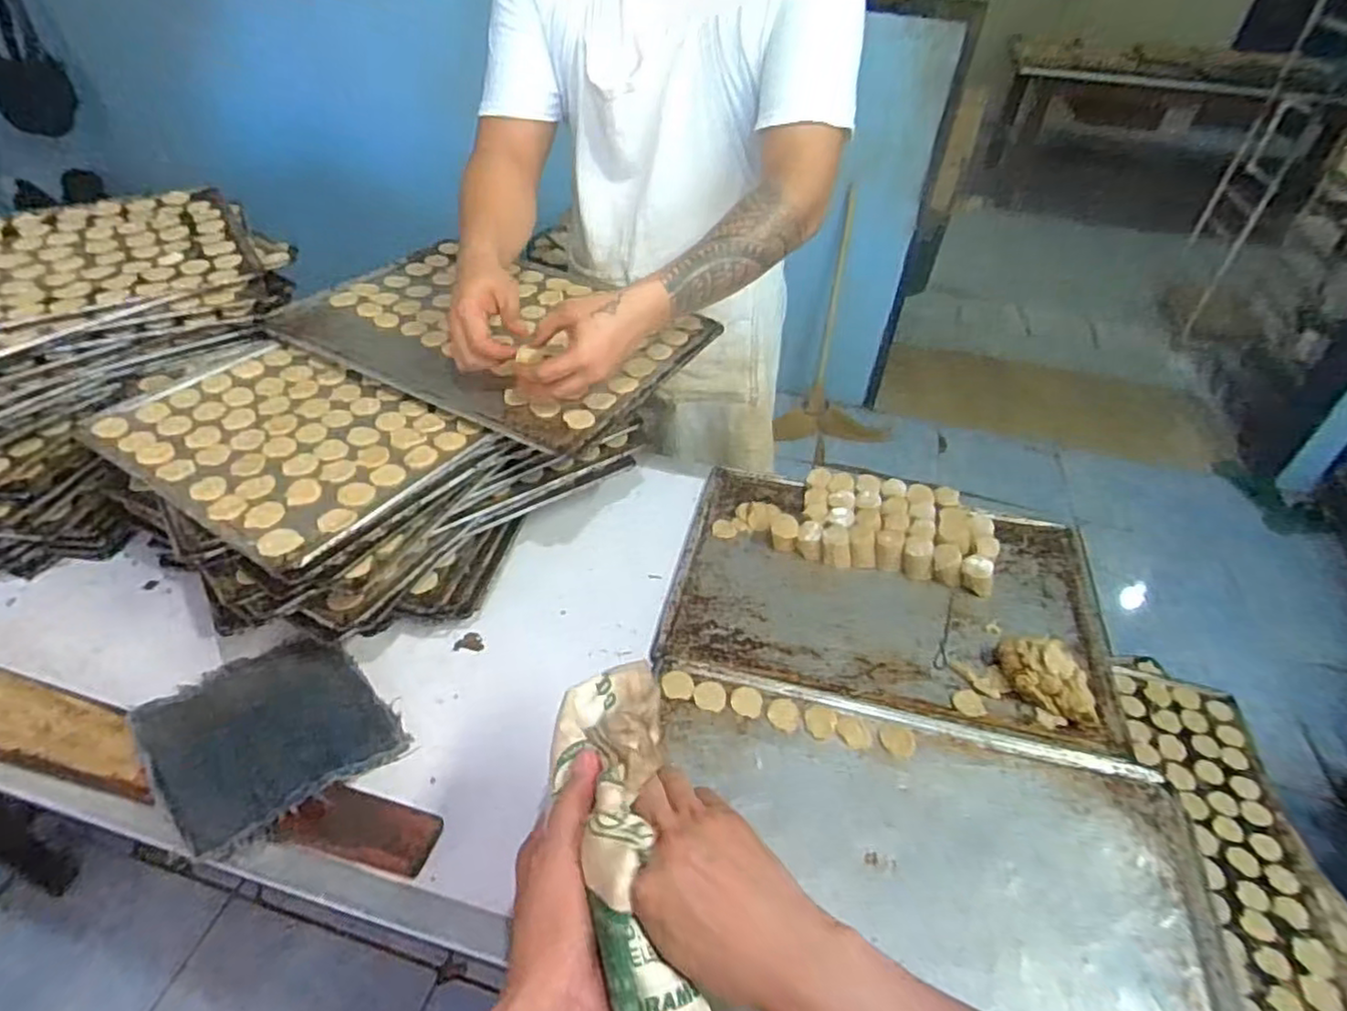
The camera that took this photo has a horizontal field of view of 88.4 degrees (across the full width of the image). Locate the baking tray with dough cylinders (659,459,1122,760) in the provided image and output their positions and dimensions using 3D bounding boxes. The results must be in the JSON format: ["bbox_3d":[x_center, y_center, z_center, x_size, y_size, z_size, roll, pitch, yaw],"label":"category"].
[{"bbox_3d":[0.236,0.084,0.768,0.445,0.050,0.321,12,43,9],"label":"baking tray with dough cylinders"}]

